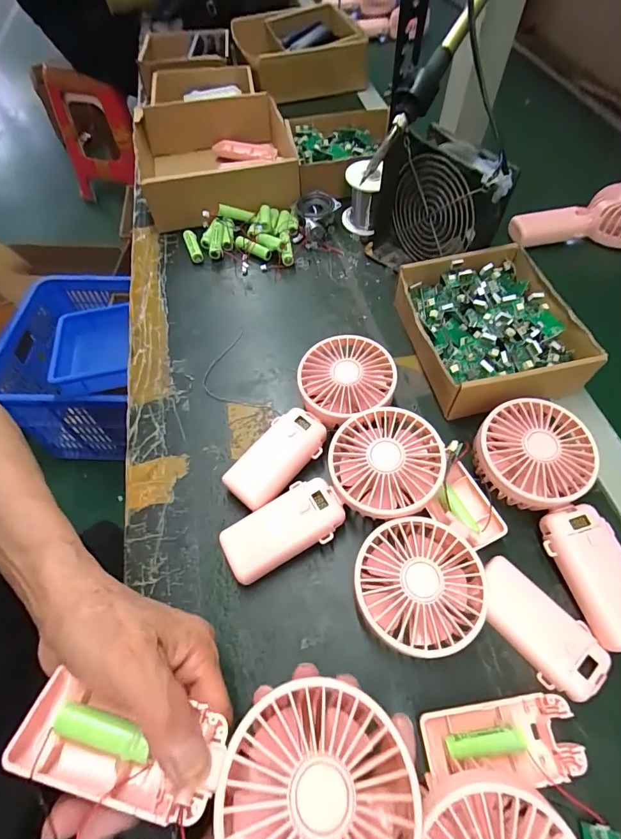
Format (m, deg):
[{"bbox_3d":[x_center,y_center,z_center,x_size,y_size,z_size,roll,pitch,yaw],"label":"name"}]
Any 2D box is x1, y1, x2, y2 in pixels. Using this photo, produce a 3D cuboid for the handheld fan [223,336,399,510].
[{"bbox_3d":[0.003,0.002,0.363,0.083,0.047,0.180,34,65,20],"label":"handheld fan"}]

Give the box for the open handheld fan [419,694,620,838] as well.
[{"bbox_3d":[0.109,0.225,0.217,0.124,0.044,0.120,0,58,1],"label":"open handheld fan"}]

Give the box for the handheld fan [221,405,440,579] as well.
[{"bbox_3d":[0.022,0.067,0.318,0.180,0.057,0.086,-35,64,-19],"label":"handheld fan"}]

